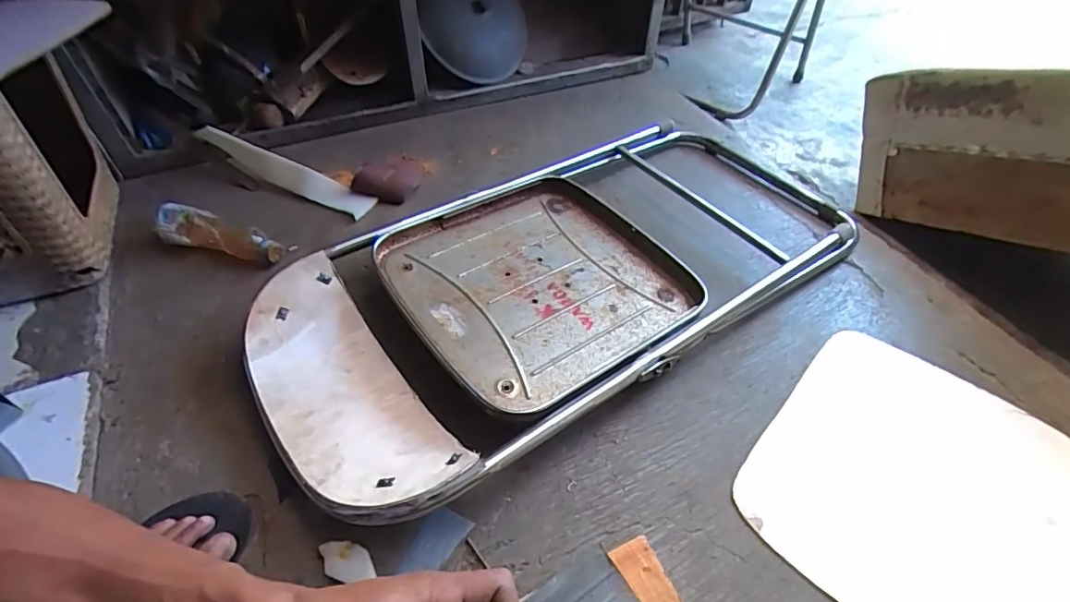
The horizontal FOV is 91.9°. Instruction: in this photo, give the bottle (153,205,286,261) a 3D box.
[{"bbox_3d":[-0.505,-0.112,0.834,0.206,0.053,0.062,10,49,7],"label":"bottle"}]

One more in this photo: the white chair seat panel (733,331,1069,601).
[{"bbox_3d":[0.465,0.215,0.606,0.341,0.015,0.382,36,57,28],"label":"white chair seat panel"}]

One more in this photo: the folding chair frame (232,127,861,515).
[{"bbox_3d":[0.076,-0.062,0.807,0.965,0.093,0.437,-29,53,-24],"label":"folding chair frame"}]

